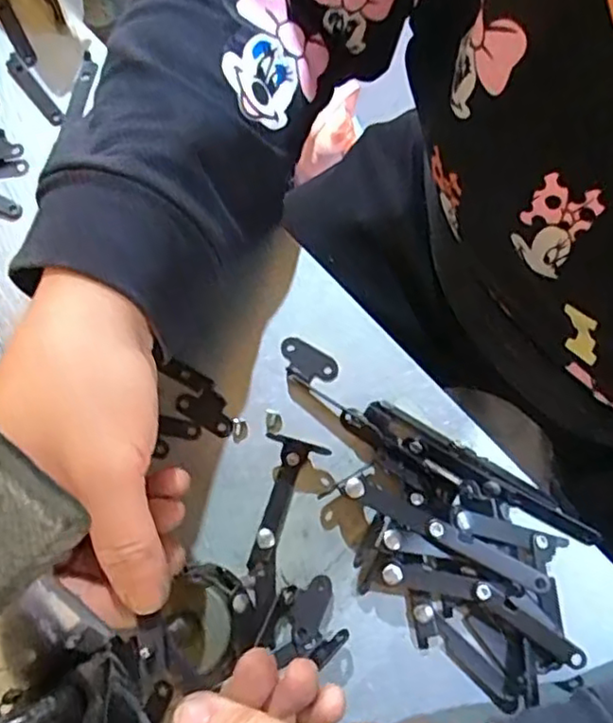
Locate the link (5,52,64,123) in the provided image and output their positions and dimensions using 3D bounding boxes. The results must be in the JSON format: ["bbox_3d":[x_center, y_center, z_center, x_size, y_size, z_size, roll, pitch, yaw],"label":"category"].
[{"bbox_3d":[-0.149,-0.148,0.357,0.009,0.005,0.051,-38,78,-5],"label":"link"}]

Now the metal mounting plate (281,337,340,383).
[{"bbox_3d":[0.000,0.000,0.306,0.029,0.005,0.018,33,81,10],"label":"metal mounting plate"}]

